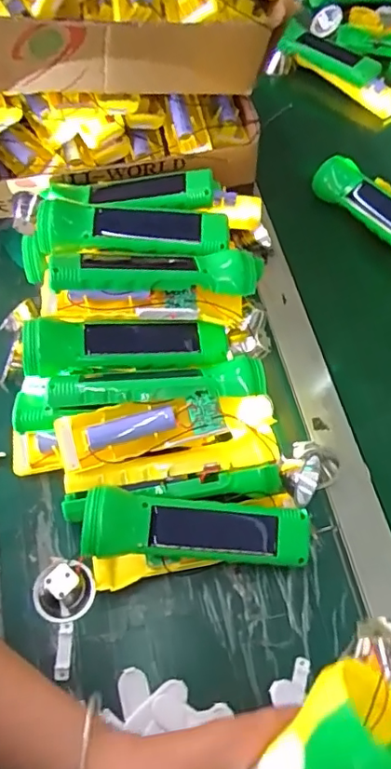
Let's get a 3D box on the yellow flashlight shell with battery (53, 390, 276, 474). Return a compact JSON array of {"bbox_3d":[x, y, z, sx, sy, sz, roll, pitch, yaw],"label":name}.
[{"bbox_3d":[-0.021,0.033,0.414,0.171,0.032,0.039,-8,60,-8],"label":"yellow flashlight shell with battery"}]

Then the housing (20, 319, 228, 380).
[{"bbox_3d":[-0.056,-0.032,0.441,0.165,0.039,0.051,-5,60,-7],"label":"housing"}]

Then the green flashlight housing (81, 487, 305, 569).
[{"bbox_3d":[0.000,0.107,0.397,0.164,0.026,0.048,3,78,-5],"label":"green flashlight housing"}]

